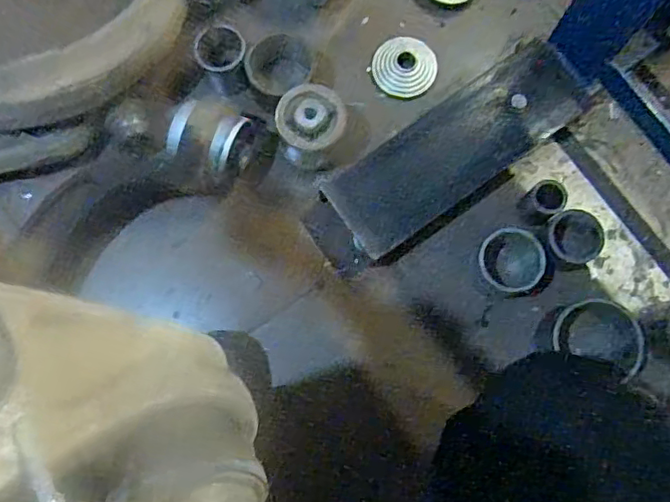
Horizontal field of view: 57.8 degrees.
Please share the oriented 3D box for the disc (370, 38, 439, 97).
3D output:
[{"bbox_3d":[0.082,-0.217,0.718,0.074,0.025,0.066,20,79,4],"label":"disc"}]

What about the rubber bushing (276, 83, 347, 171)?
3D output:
[{"bbox_3d":[-0.025,-0.136,0.661,0.070,0.067,0.075,2,79,1],"label":"rubber bushing"}]

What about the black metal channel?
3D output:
[{"bbox_3d":[0.132,-0.116,0.675,0.295,0.046,0.113,-36,81,-7],"label":"black metal channel"}]

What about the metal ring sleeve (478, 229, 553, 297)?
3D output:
[{"bbox_3d":[0.190,0.013,0.639,0.066,0.027,0.078,-36,81,-7],"label":"metal ring sleeve"}]

